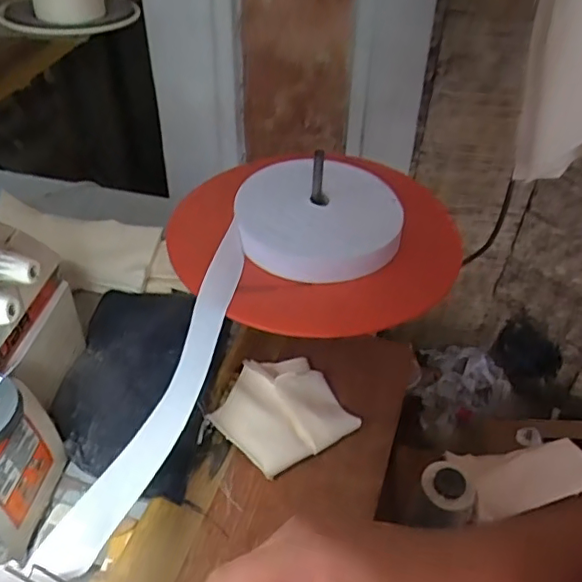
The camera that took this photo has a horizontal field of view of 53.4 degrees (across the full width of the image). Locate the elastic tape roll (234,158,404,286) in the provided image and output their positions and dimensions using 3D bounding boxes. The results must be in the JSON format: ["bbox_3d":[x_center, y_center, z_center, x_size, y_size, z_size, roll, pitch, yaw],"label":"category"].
[{"bbox_3d":[0.025,-0.063,0.477,0.128,0.032,0.128,1,41,-1],"label":"elastic tape roll"}]

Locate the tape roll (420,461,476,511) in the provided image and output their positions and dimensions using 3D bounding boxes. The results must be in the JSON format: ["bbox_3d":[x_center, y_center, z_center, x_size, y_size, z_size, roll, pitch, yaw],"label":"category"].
[{"bbox_3d":[0.169,0.210,0.619,0.046,0.021,0.058,-7,42,-10],"label":"tape roll"}]

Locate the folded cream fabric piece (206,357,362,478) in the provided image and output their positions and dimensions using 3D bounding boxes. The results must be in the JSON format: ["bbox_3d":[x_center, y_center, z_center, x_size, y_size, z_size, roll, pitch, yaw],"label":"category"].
[{"bbox_3d":[-0.008,0.092,0.451,0.096,0.027,0.081,-25,48,-28],"label":"folded cream fabric piece"}]

